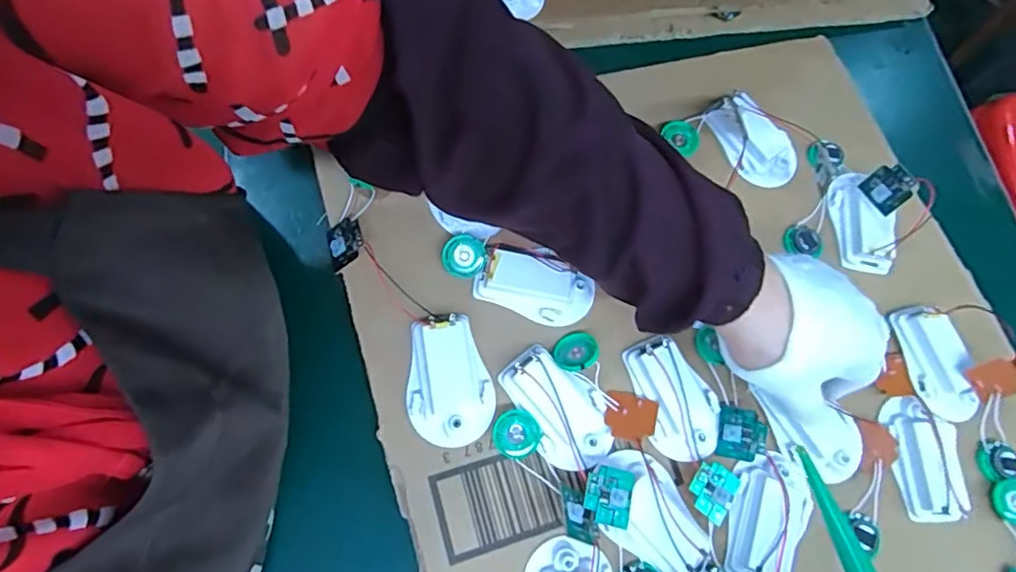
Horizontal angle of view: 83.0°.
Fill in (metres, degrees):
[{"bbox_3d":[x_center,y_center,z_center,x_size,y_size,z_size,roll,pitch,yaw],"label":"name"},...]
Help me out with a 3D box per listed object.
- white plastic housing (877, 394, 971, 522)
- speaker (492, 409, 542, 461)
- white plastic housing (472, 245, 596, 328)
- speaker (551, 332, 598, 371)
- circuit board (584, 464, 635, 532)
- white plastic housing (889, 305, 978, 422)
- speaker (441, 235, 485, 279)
[{"bbox_3d":[0.273,0.112,0.374,0.038,0.013,0.077,1,75,-1],"label":"white plastic housing"},{"bbox_3d":[0.006,0.091,0.352,0.029,0.004,0.028,20,76,4],"label":"speaker"},{"bbox_3d":[0.018,0.000,0.377,0.074,0.016,0.040,20,76,4],"label":"white plastic housing"},{"bbox_3d":[0.044,0.043,0.368,0.028,0.006,0.029,-24,43,-5],"label":"speaker"},{"bbox_3d":[0.059,0.122,0.334,0.028,0.004,0.032,15,75,-3],"label":"circuit board"},{"bbox_3d":[0.295,0.051,0.394,0.038,0.013,0.079,-8,75,-3],"label":"white plastic housing"},{"bbox_3d":[-0.028,-0.019,0.381,0.027,0.008,0.027,0,87,5],"label":"speaker"}]

